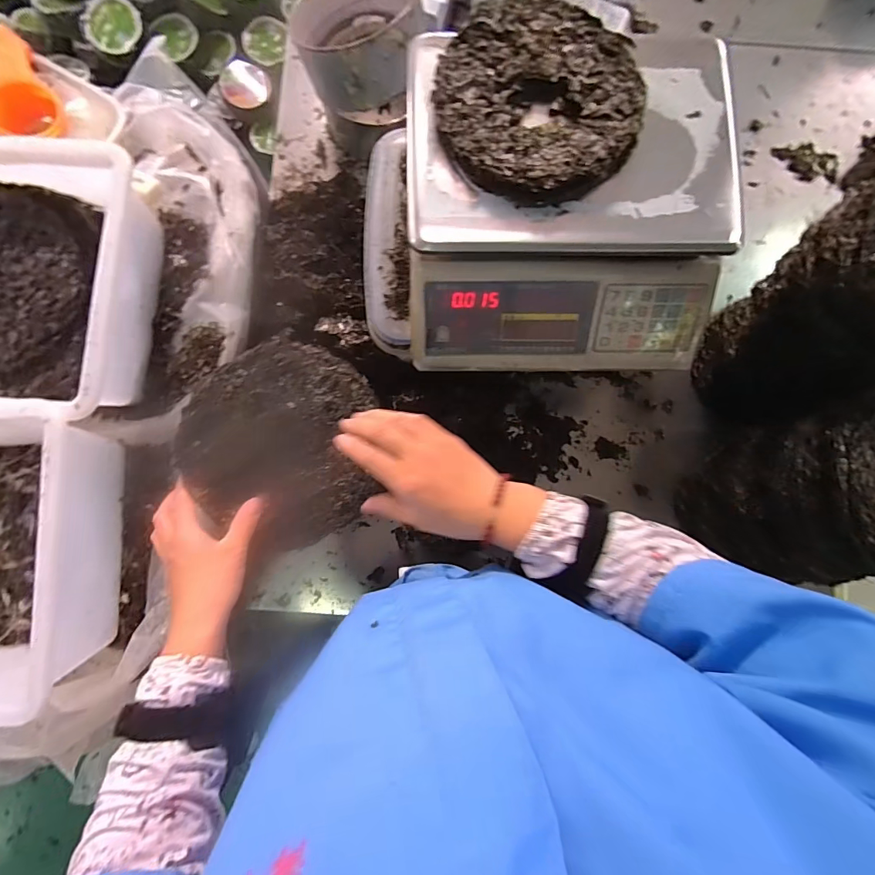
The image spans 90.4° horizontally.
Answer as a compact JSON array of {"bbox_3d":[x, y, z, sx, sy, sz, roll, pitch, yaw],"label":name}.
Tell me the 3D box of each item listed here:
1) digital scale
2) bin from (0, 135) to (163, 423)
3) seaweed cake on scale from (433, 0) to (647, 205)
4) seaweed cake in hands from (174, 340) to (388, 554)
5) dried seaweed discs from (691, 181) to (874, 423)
[{"bbox_3d":[0.130,-0.244,0.471,0.342,0.107,0.322,-1,84,-1],"label":"digital scale"},{"bbox_3d":[-0.500,-0.172,0.473,0.367,0.107,0.291,4,84,-1],"label":"bin"},{"bbox_3d":[0.097,-0.325,0.415,0.192,0.017,0.205,0,84,-1],"label":"seaweed cake on scale"},{"bbox_3d":[-0.155,0.009,0.431,0.189,0.016,0.193,-15,85,-2],"label":"seaweed cake in hands"},{"bbox_3d":[0.505,-0.148,0.575,0.182,0.317,0.222,-11,85,-2],"label":"dried seaweed discs"}]

